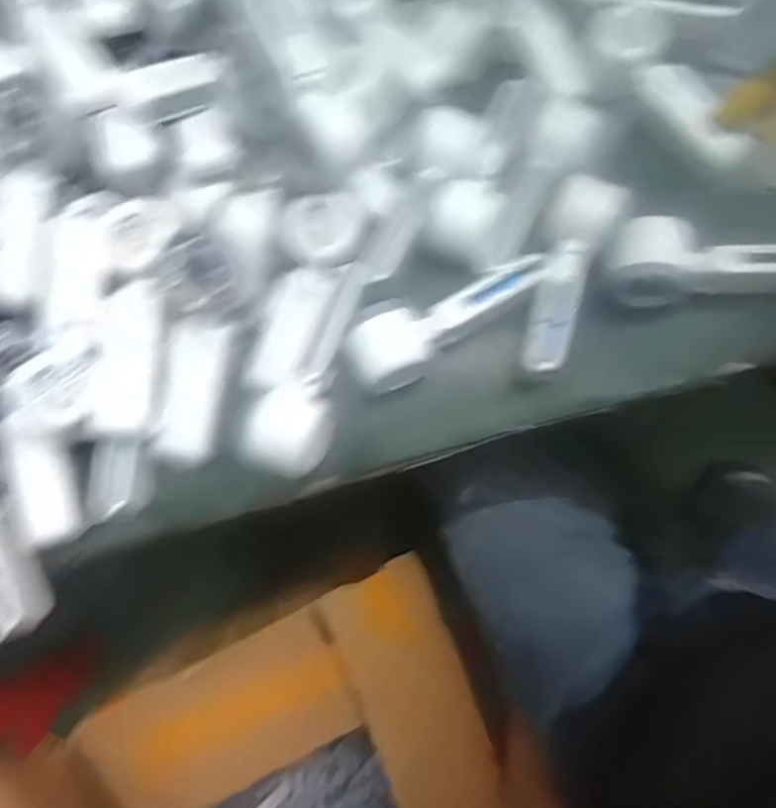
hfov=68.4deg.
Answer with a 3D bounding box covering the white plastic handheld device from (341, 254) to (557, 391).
[{"bbox_3d":[0.053,-0.064,0.443,0.170,0.031,0.049,-23,75,-6],"label":"white plastic handheld device"}]

